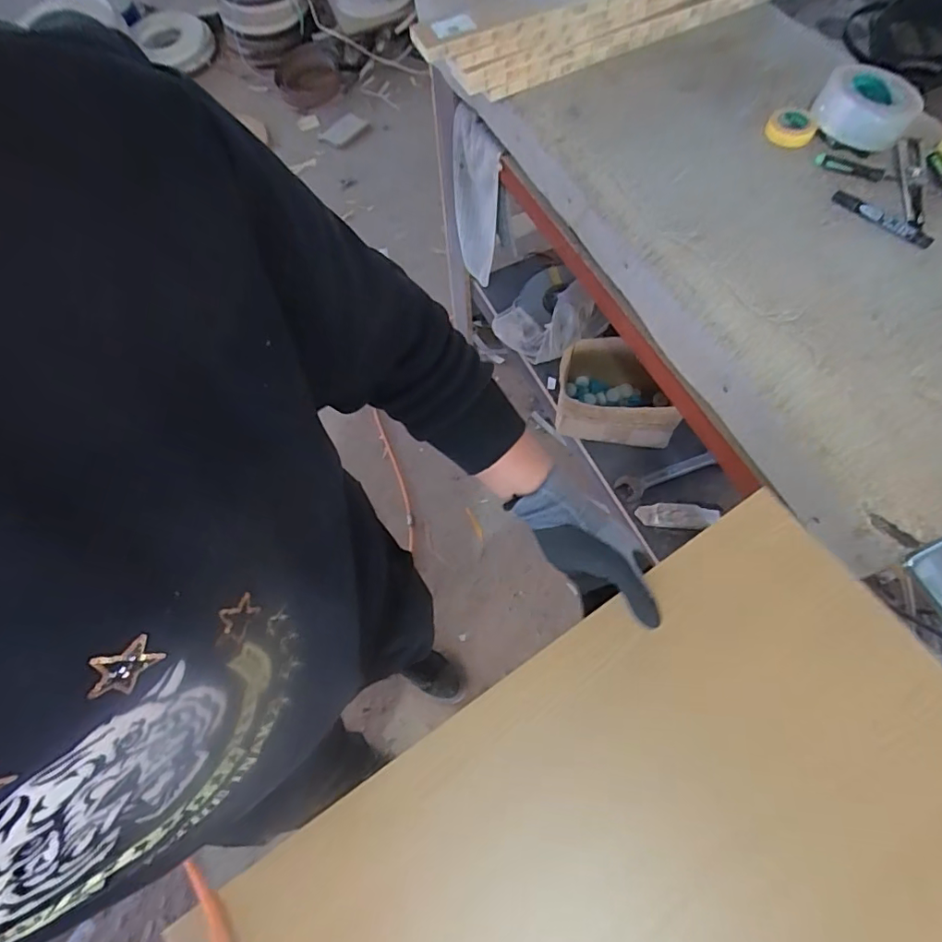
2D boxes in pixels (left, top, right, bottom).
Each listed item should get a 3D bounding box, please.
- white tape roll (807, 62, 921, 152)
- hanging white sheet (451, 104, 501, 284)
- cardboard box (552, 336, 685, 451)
[{"bbox_3d":[0.547,-0.503,0.736,0.124,0.049,0.124,28,72,14],"label":"white tape roll"},{"bbox_3d":[0.013,-0.577,1.151,0.056,0.385,0.164,-23,67,-7],"label":"hanging white sheet"},{"bbox_3d":[0.329,-0.173,1.197,0.251,0.176,0.167,6,67,6],"label":"cardboard box"}]

